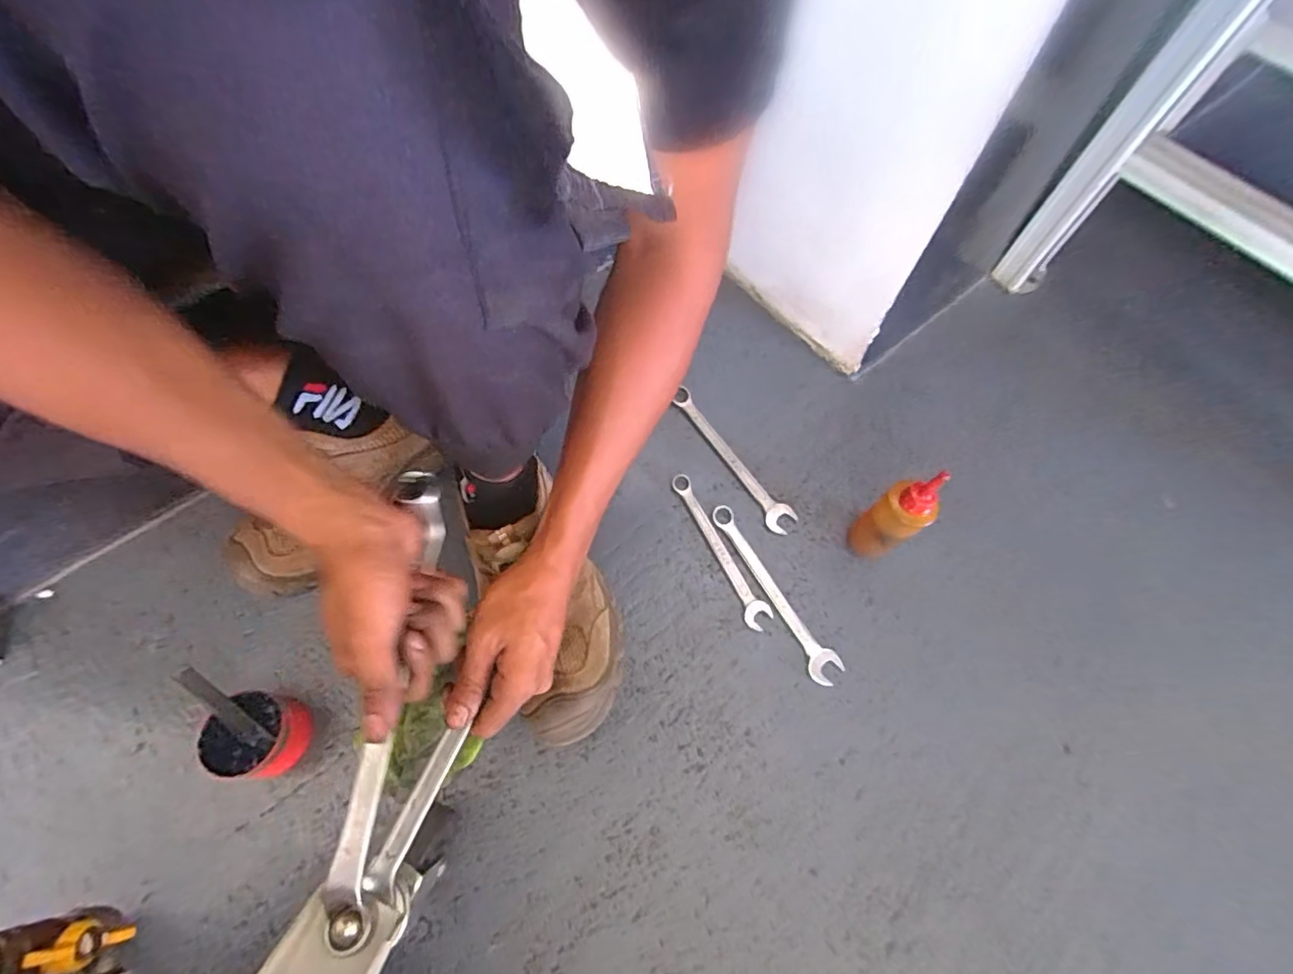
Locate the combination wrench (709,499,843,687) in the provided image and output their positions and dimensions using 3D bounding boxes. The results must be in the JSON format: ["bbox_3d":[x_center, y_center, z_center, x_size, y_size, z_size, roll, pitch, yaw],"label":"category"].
[{"bbox_3d":[0.124,0.100,0.552,0.030,0.008,0.194,-28,69,-13],"label":"combination wrench"}]

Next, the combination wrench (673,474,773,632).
[{"bbox_3d":[0.075,0.061,0.568,0.026,0.009,0.174,-23,68,-11],"label":"combination wrench"}]

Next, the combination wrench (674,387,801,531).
[{"bbox_3d":[0.094,-0.034,0.613,0.030,0.007,0.196,-29,69,-14],"label":"combination wrench"}]

